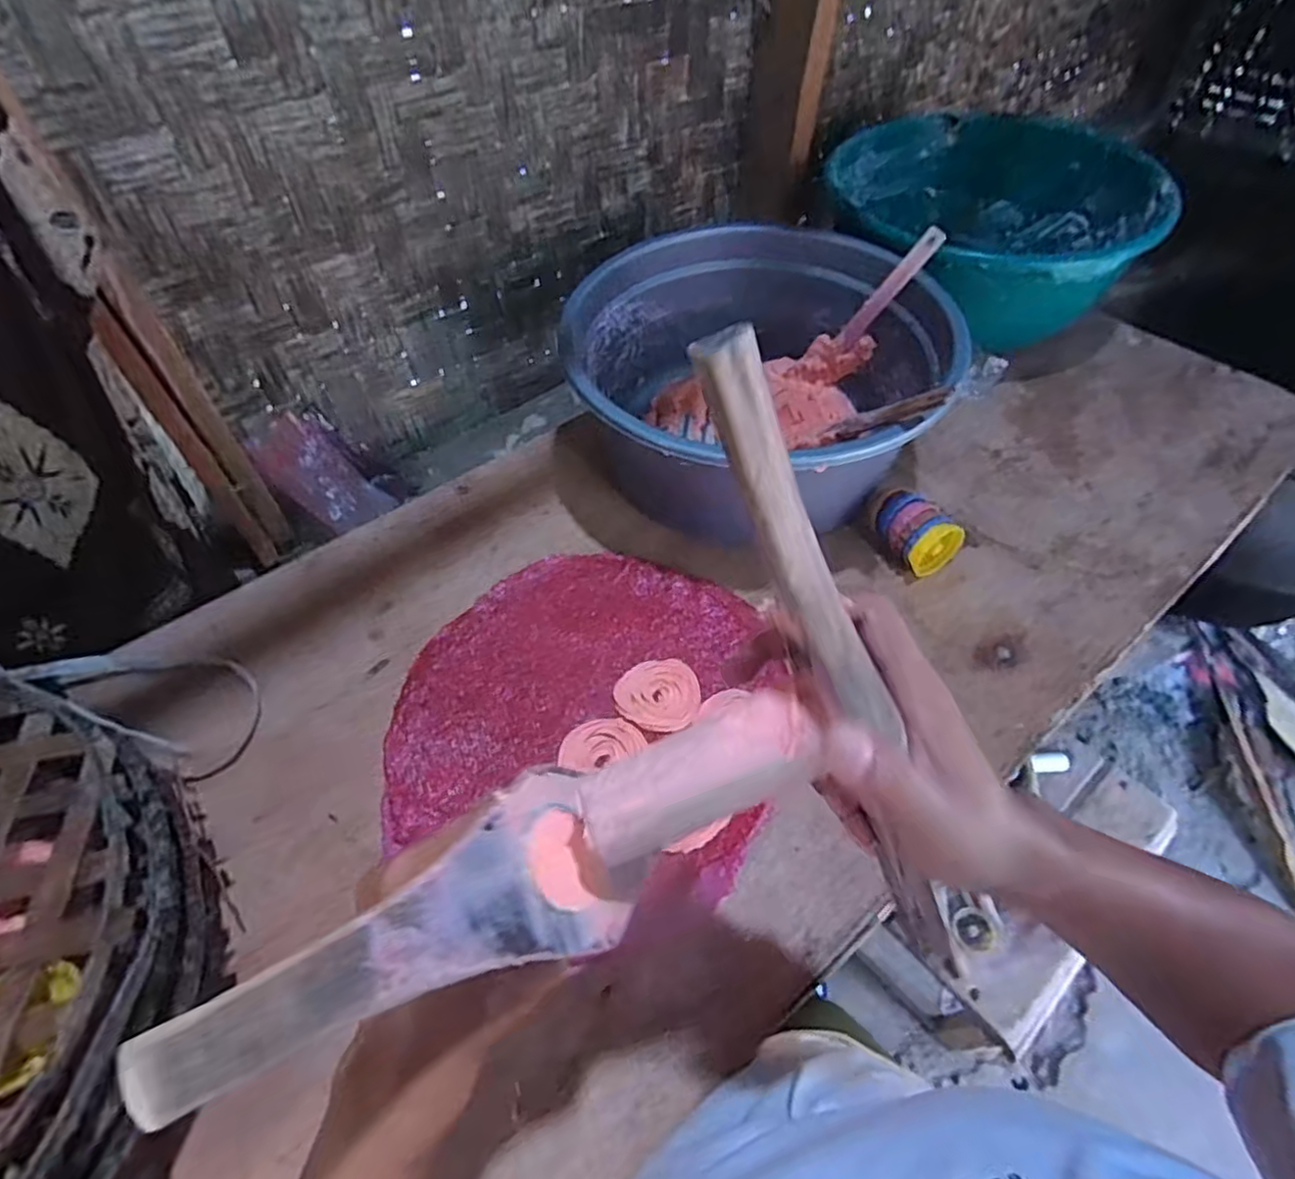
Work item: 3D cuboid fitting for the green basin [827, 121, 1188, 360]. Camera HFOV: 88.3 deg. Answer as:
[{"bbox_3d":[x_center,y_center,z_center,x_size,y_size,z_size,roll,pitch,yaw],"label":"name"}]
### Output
[{"bbox_3d":[0.458,-0.508,0.934,0.387,0.143,0.415,-1,53,1],"label":"green basin"}]

